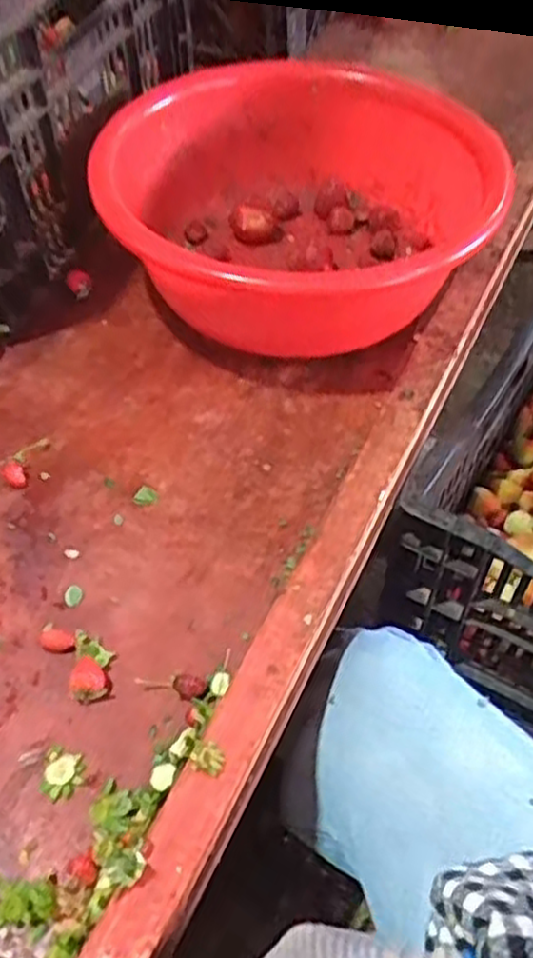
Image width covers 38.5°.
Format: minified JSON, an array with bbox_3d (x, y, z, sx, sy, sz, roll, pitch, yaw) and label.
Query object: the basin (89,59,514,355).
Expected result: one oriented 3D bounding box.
[{"bbox_3d":[0.032,-0.226,0.635,0.289,0.130,0.306,0,51,0],"label":"basin"}]

